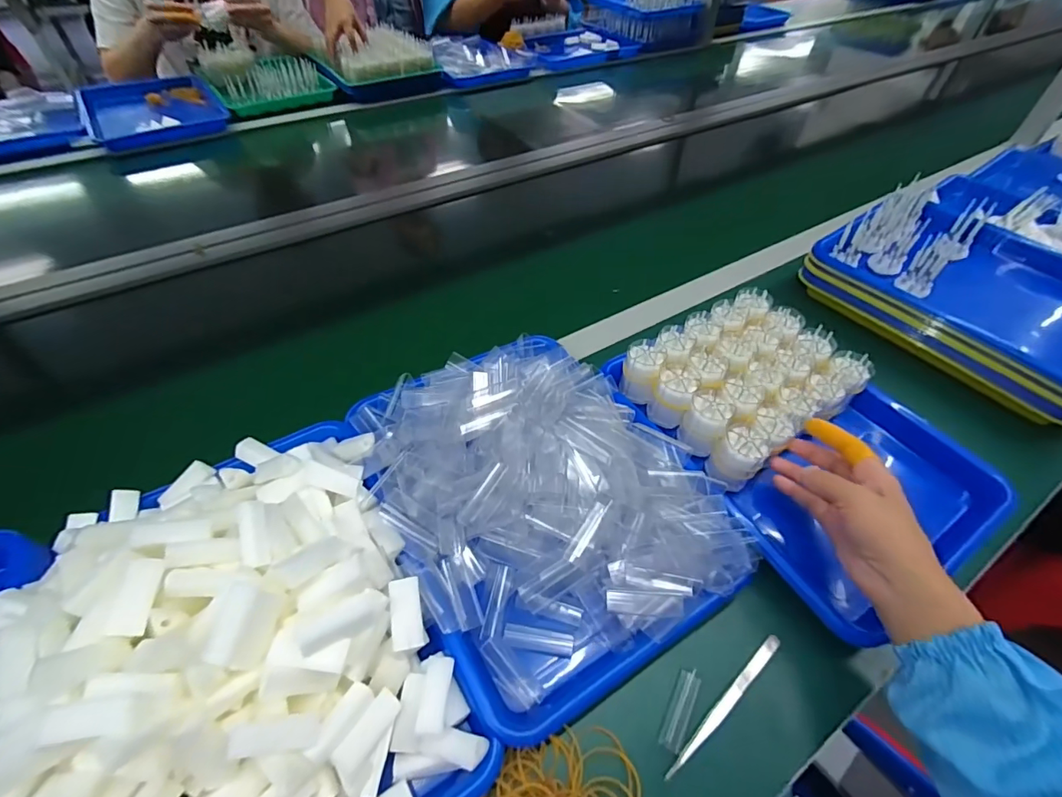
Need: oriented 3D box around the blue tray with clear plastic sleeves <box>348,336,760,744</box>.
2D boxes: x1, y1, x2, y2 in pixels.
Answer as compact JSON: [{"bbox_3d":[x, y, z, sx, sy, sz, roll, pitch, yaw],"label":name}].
[{"bbox_3d":[0.007,0.069,0.420,0.253,0.075,0.311,-23,53,-21],"label":"blue tray with clear plastic sleeves"}]

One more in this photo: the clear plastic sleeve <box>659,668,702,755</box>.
[{"bbox_3d":[0.111,0.228,0.356,0.016,0.005,0.054,24,52,18],"label":"clear plastic sleeve"}]

